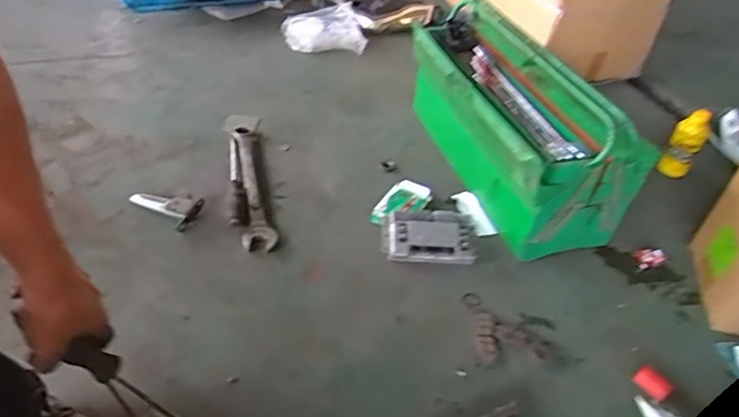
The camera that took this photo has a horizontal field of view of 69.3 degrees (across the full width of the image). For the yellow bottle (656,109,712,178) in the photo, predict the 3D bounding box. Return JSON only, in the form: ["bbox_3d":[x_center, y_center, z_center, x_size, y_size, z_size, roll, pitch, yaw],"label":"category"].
[{"bbox_3d":[0.716,-0.138,1.218,0.067,0.148,0.051,28,46,24],"label":"yellow bottle"}]

